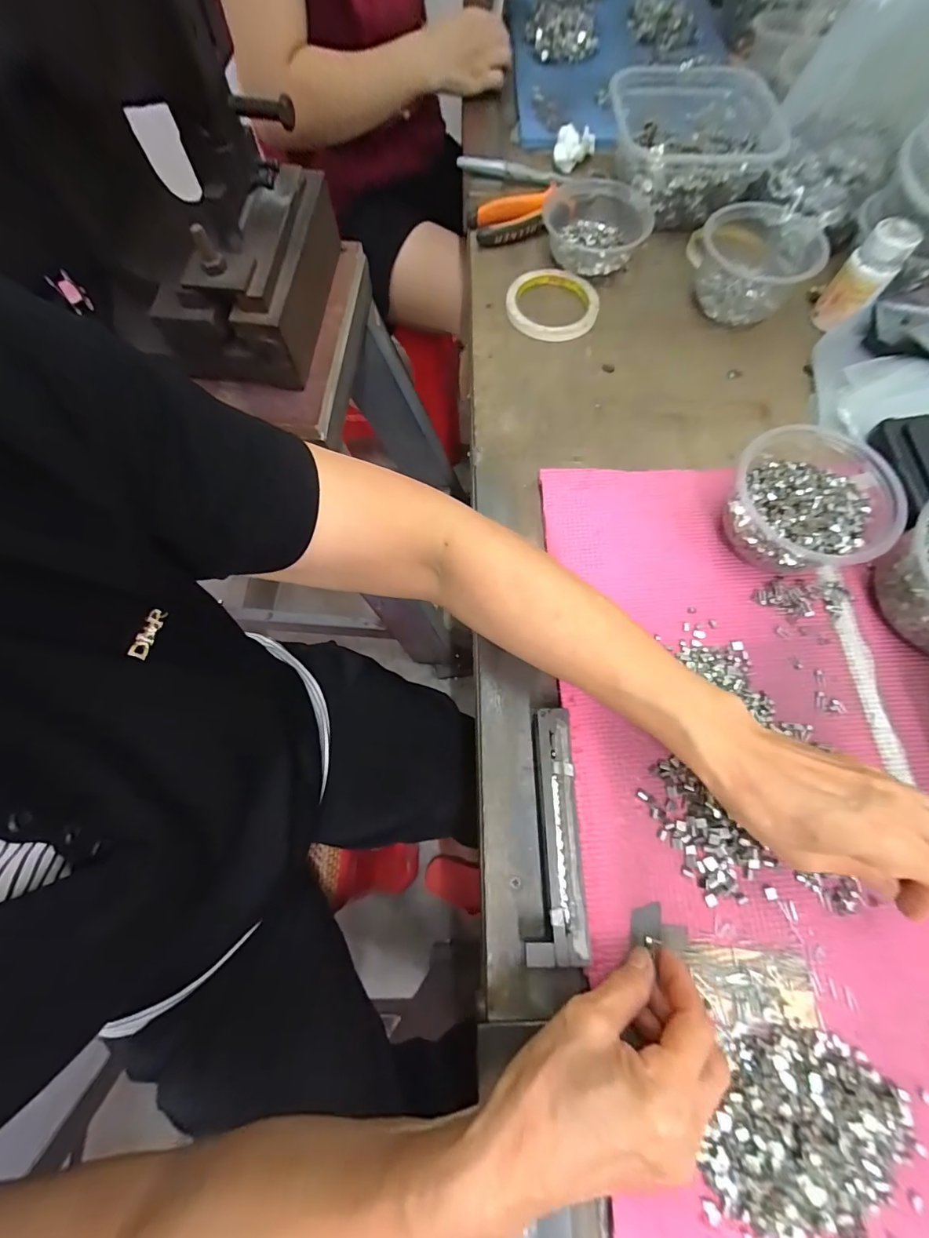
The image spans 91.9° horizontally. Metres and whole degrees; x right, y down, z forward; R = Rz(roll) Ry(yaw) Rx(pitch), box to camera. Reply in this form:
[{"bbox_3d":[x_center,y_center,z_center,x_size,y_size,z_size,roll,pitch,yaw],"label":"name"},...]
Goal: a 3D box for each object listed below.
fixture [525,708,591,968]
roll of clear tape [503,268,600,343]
[{"bbox_3d":[0.058,0.137,0.298,0.033,0.023,0.147,1,70,0],"label":"fixture"},{"bbox_3d":[0.095,-0.341,0.485,0.097,0.014,0.097,0,70,-1],"label":"roll of clear tape"}]

